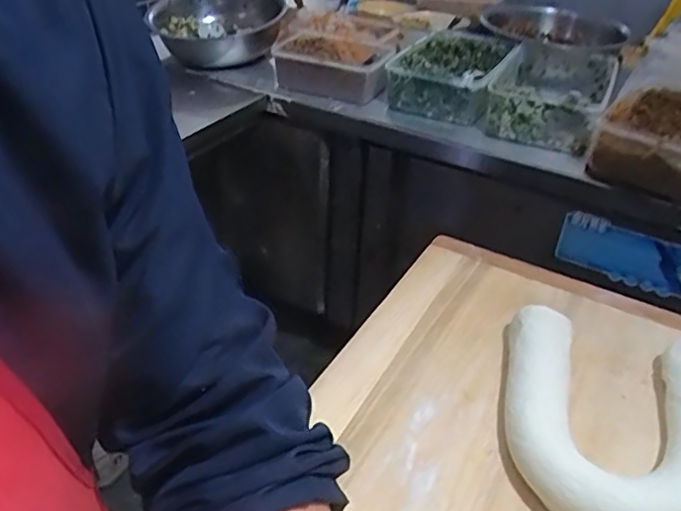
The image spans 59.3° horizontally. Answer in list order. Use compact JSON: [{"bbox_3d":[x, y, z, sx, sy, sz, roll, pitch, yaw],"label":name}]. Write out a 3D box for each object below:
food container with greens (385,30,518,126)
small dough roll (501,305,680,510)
[{"bbox_3d":[0.253,-0.415,1.365,0.217,0.102,0.329,18,39,20],"label":"food container with greens"},{"bbox_3d":[0.256,0.149,0.565,0.198,0.072,0.247,13,37,14],"label":"small dough roll"}]

